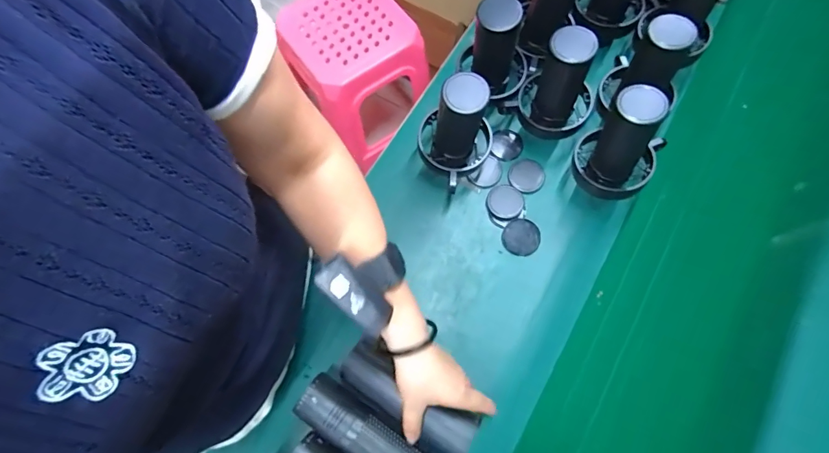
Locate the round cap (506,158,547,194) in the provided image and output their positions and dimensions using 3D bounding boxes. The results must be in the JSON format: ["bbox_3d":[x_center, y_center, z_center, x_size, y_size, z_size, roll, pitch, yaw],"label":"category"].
[{"bbox_3d":[0.164,-0.073,0.610,0.051,0.009,0.054,-1,71,2],"label":"round cap"}]

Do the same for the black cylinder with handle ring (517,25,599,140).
[{"bbox_3d":[0.195,-0.190,0.547,0.099,0.144,0.099,21,73,9],"label":"black cylinder with handle ring"}]

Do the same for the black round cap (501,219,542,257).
[{"bbox_3d":[0.146,0.015,0.574,0.049,0.004,0.049,-2,82,16],"label":"black round cap"}]

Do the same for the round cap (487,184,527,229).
[{"bbox_3d":[0.129,-0.031,0.592,0.052,0.011,0.059,-13,71,-3],"label":"round cap"}]

